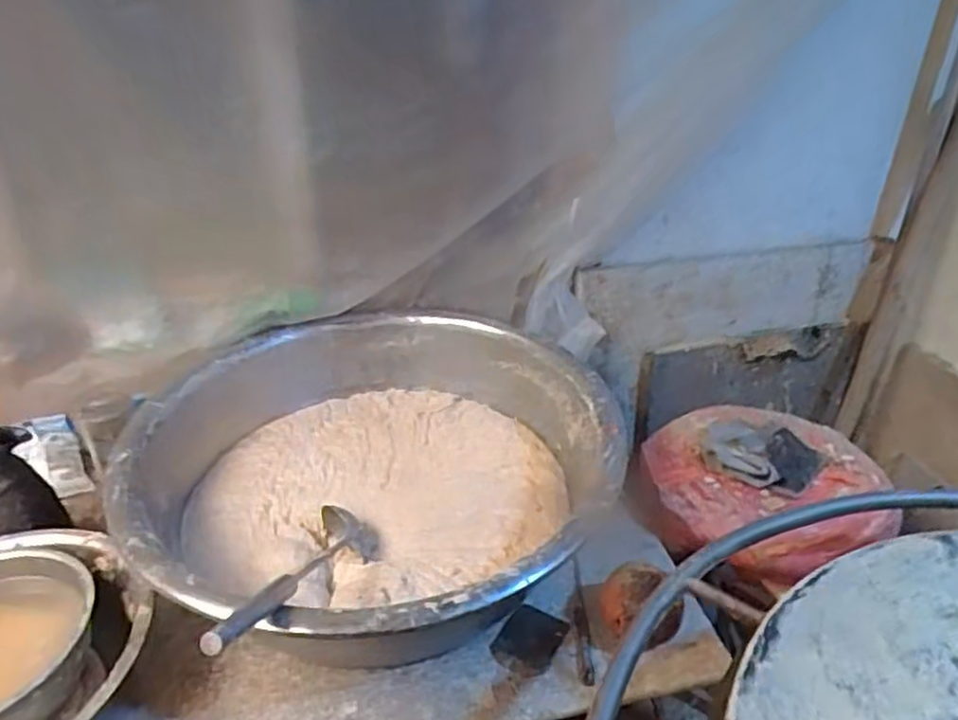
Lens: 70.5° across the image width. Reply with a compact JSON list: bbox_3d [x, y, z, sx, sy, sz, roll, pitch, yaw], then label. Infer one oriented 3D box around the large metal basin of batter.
[{"bbox_3d":[-0.129,0.141,0.879,0.567,0.178,0.583,1,30,0],"label":"large metal basin of batter"}]

